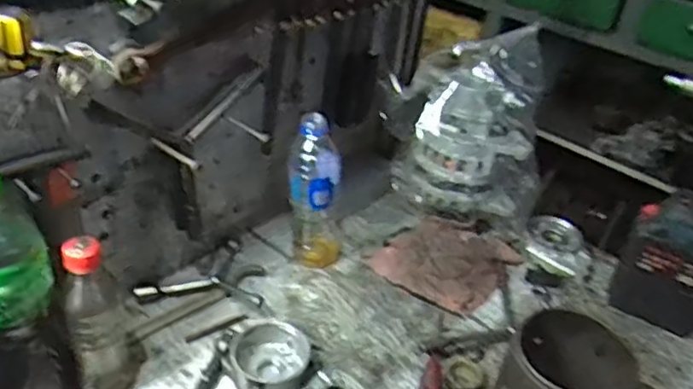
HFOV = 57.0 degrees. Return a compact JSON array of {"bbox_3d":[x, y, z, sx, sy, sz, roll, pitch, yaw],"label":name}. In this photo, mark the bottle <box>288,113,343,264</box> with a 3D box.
[{"bbox_3d":[-0.037,-0.001,0.807,0.068,0.213,0.058,5,36,-3],"label":"bottle"}]

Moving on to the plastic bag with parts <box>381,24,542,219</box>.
[{"bbox_3d":[0.171,-0.094,0.916,0.155,0.271,0.202,-17,41,-31],"label":"plastic bag with parts"}]

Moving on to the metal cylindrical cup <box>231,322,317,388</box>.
[{"bbox_3d":[-0.080,0.178,0.687,0.081,0.045,0.080,4,36,-3],"label":"metal cylindrical cup"}]

